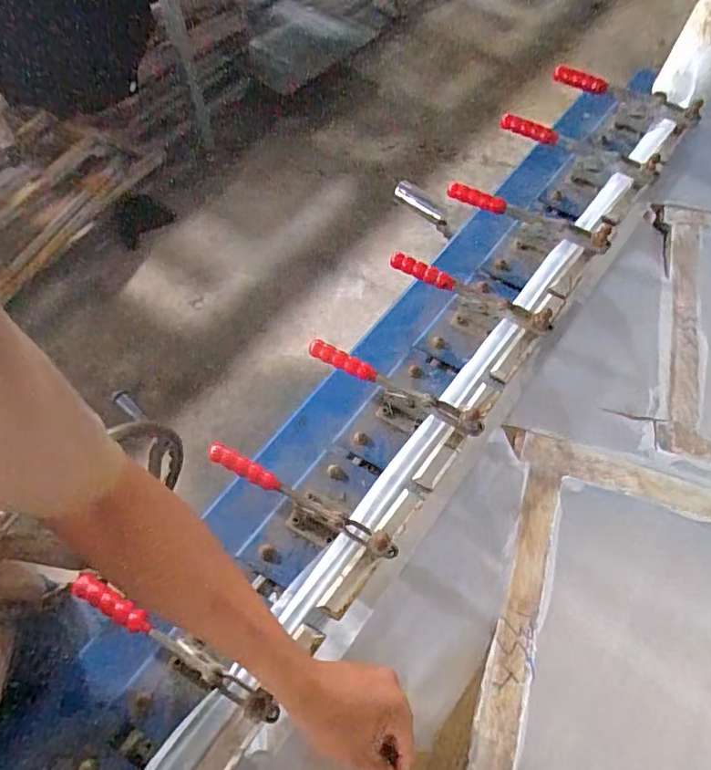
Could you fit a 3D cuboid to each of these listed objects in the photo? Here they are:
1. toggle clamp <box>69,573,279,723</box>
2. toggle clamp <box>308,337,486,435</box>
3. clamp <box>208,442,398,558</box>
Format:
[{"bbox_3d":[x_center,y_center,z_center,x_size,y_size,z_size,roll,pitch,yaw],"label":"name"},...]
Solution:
[{"bbox_3d":[-0.162,0.240,0.466,0.212,0.058,0.029,28,66,13],"label":"toggle clamp"},{"bbox_3d":[0.040,0.014,0.581,0.205,0.066,0.037,24,65,11],"label":"toggle clamp"},{"bbox_3d":[-0.055,0.121,0.524,0.206,0.060,0.041,27,65,12],"label":"clamp"}]

